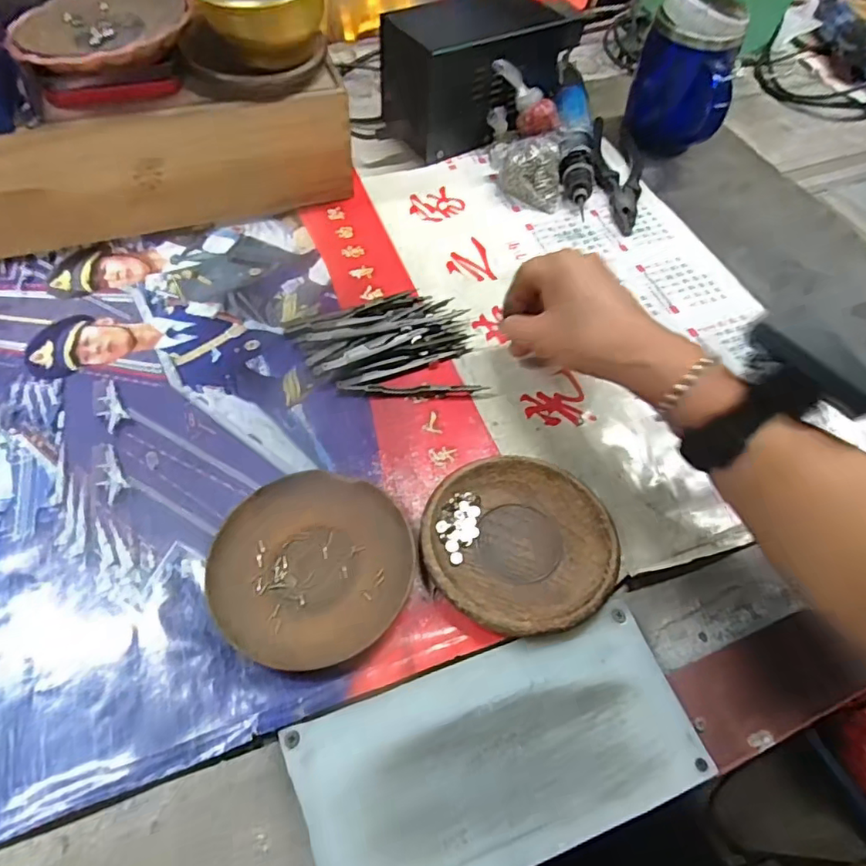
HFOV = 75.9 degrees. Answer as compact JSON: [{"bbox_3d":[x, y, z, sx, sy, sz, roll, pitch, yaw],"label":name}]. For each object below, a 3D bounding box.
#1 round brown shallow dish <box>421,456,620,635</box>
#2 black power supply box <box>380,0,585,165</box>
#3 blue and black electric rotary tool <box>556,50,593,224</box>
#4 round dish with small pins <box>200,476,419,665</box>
[{"bbox_3d":[0.052,0.065,0.338,0.111,0.015,0.107,1,56,-2],"label":"round brown shallow dish"},{"bbox_3d":[0.046,-0.352,0.554,0.180,0.113,0.090,-20,59,-15],"label":"black power supply box"},{"bbox_3d":[0.145,-0.325,0.583,0.035,0.045,0.253,6,56,1],"label":"blue and black electric rotary tool"},{"bbox_3d":[-0.070,0.076,0.326,0.112,0.012,0.112,1,56,-2],"label":"round dish with small pins"}]

